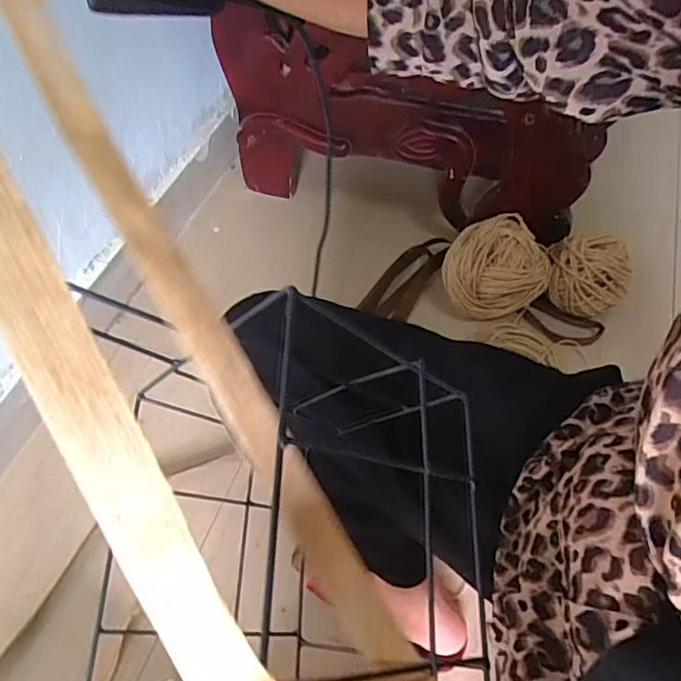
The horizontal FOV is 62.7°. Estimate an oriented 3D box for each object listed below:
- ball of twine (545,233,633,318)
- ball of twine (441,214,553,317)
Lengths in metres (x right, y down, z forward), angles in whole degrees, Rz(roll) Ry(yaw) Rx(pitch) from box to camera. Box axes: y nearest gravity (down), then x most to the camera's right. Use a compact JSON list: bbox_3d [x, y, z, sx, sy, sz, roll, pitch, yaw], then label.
[{"bbox_3d":[0.433,-0.116,0.982,0.122,0.108,0.117,0,62,-1],"label":"ball of twine"},{"bbox_3d":[0.275,-0.124,0.984,0.166,0.129,0.170,-2,55,2],"label":"ball of twine"}]

